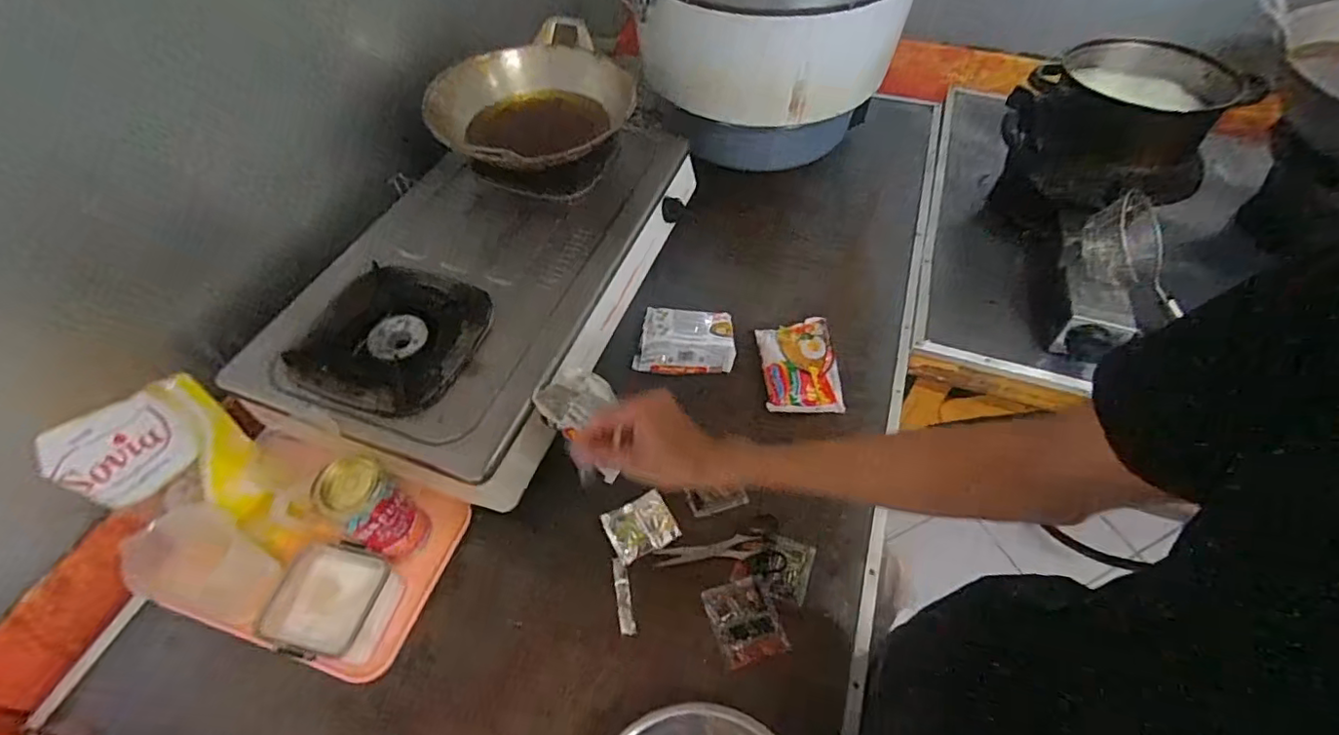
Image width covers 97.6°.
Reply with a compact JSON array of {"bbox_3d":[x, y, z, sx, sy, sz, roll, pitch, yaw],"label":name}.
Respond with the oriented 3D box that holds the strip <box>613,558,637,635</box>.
[{"bbox_3d":[-0.052,0.259,0.668,0.016,0.004,0.086,-14,51,0],"label":"strip"}]

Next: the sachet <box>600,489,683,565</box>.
[{"bbox_3d":[-0.035,0.195,0.721,0.079,0.005,0.069,-22,55,-17],"label":"sachet"}]

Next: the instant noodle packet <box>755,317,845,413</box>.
[{"bbox_3d":[0.186,-0.005,0.844,0.103,0.028,0.148,-3,51,-2],"label":"instant noodle packet"}]

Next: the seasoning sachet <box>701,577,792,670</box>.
[{"bbox_3d":[0.083,0.281,0.654,0.069,0.004,0.086,-17,53,-13],"label":"seasoning sachet"}]

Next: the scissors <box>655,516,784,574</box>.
[{"bbox_3d":[0.060,0.216,0.701,0.150,0.006,0.067,-5,52,-3],"label":"scissors"}]

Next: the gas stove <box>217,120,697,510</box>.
[{"bbox_3d":[-0.248,-0.151,0.880,0.394,0.131,0.670,14,53,12],"label":"gas stove"}]

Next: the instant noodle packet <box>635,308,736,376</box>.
[{"bbox_3d":[0.026,-0.037,0.867,0.138,0.016,0.104,7,69,3],"label":"instant noodle packet"}]

